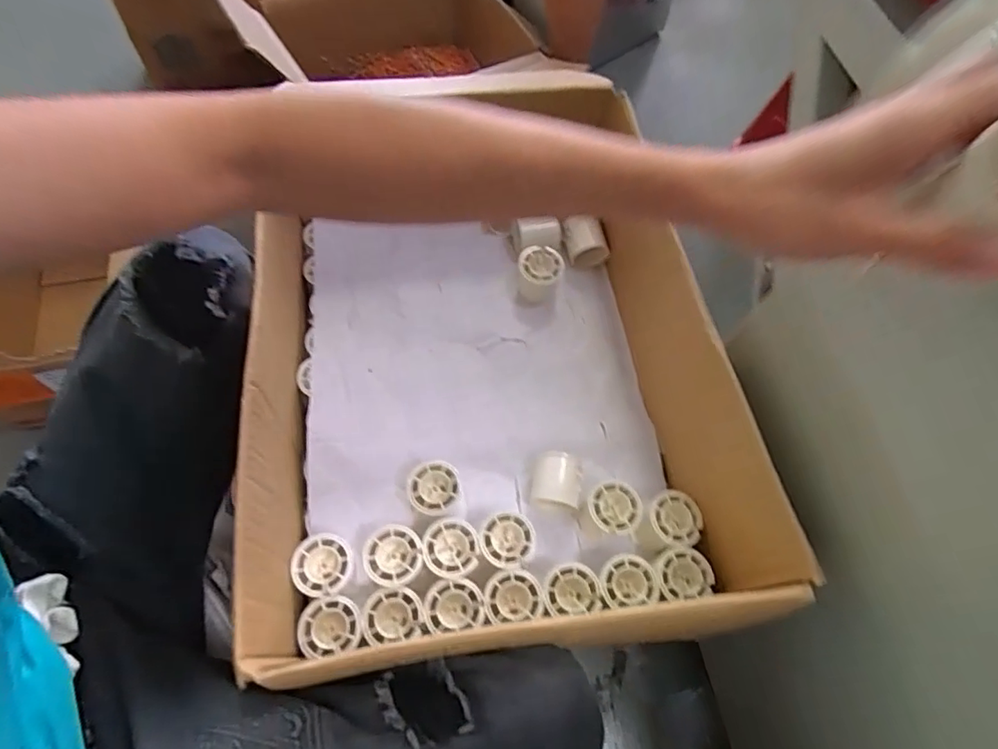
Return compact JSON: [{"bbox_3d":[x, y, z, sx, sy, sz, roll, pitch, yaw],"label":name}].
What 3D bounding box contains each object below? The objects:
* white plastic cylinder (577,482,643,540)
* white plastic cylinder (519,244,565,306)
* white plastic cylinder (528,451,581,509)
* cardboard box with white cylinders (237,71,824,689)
[{"bbox_3d":[0.115,0.147,0.584,0.061,0.053,0.054,-26,68,-16],"label":"white plastic cylinder"},{"bbox_3d":[0.052,-0.126,0.711,0.057,0.048,0.057,15,63,4],"label":"white plastic cylinder"},{"bbox_3d":[0.059,0.116,0.594,0.054,0.052,0.056,7,63,0],"label":"white plastic cylinder"},{"bbox_3d":[-0.011,0.000,0.583,0.434,0.182,0.545,-8,64,-8],"label":"cardboard box with white cylinders"}]

